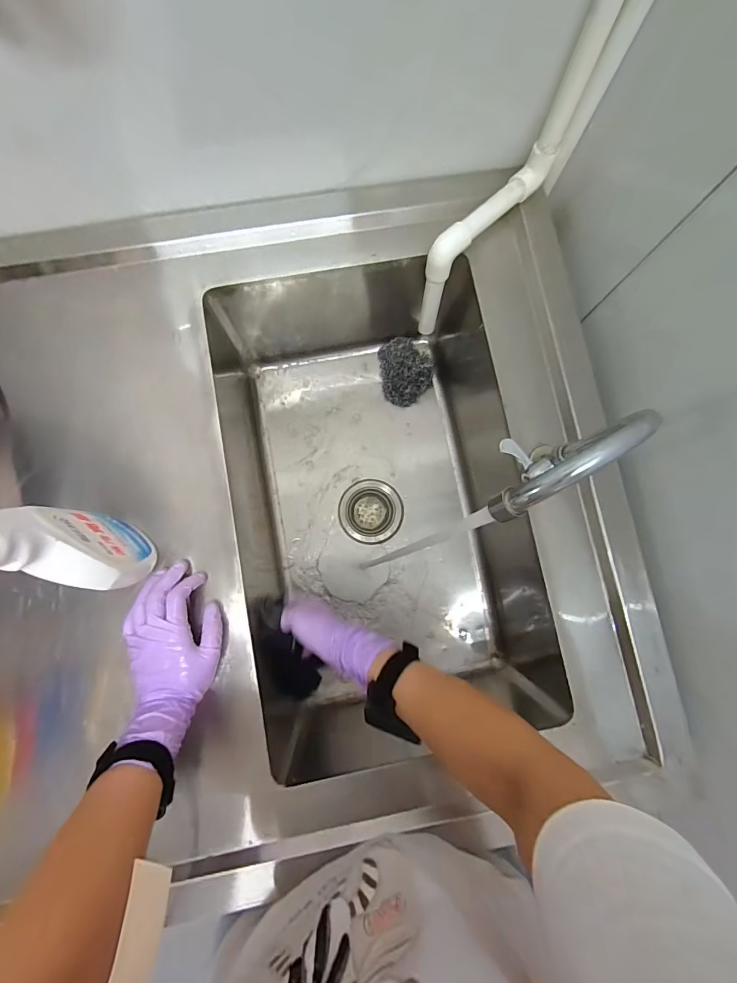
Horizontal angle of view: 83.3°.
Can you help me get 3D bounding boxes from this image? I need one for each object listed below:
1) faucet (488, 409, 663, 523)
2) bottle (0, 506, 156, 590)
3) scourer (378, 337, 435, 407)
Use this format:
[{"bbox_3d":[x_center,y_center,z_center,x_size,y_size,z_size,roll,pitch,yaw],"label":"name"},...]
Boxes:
[{"bbox_3d":[0.140,-0.022,0.385,0.126,0.232,0.049,-33,85,-6],"label":"faucet"},{"bbox_3d":[-0.285,0.054,0.355,0.060,0.241,0.087,-40,76,-1],"label":"bottle"},{"bbox_3d":[0.071,-0.224,0.763,0.094,0.036,0.123,-8,82,-4],"label":"scourer"}]

